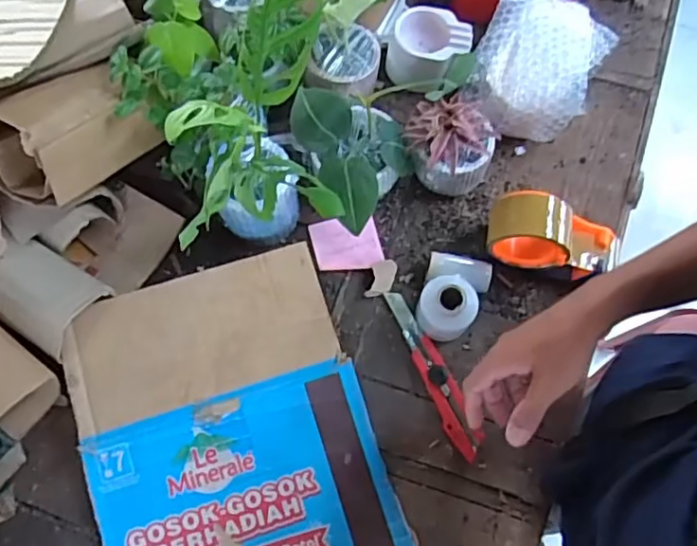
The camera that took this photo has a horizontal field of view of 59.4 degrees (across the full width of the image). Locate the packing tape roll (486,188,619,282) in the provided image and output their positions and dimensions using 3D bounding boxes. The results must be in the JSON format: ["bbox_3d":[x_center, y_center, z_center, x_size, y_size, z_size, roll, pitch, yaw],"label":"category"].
[{"bbox_3d":[0.227,-0.039,0.673,0.147,0.088,0.061,11,70,5],"label":"packing tape roll"}]

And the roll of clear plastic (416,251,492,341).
[{"bbox_3d":[0.113,0.020,0.661,0.066,0.062,0.100,21,71,9],"label":"roll of clear plastic"}]

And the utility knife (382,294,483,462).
[{"bbox_3d":[0.090,0.105,0.654,0.031,0.015,0.191,-24,71,-8],"label":"utility knife"}]

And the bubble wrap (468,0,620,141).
[{"bbox_3d":[0.233,-0.250,0.757,0.146,0.086,0.202,23,72,9],"label":"bubble wrap"}]

